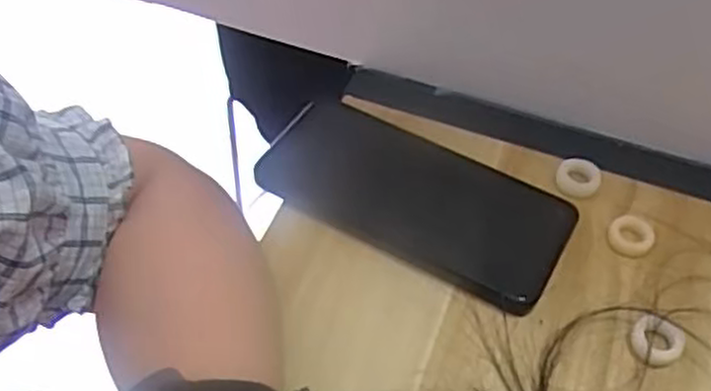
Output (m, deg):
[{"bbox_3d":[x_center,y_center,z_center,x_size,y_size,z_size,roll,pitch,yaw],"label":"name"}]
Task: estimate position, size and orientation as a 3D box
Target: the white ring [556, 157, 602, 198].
[{"bbox_3d":[0.123,-0.011,0.416,0.023,0.004,0.029,10,50,5],"label":"white ring"}]

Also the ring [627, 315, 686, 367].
[{"bbox_3d":[0.140,0.067,0.350,0.024,0.005,0.023,2,49,-2],"label":"ring"}]

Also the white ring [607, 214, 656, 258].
[{"bbox_3d":[0.143,0.020,0.391,0.023,0.004,0.027,24,52,16],"label":"white ring"}]

